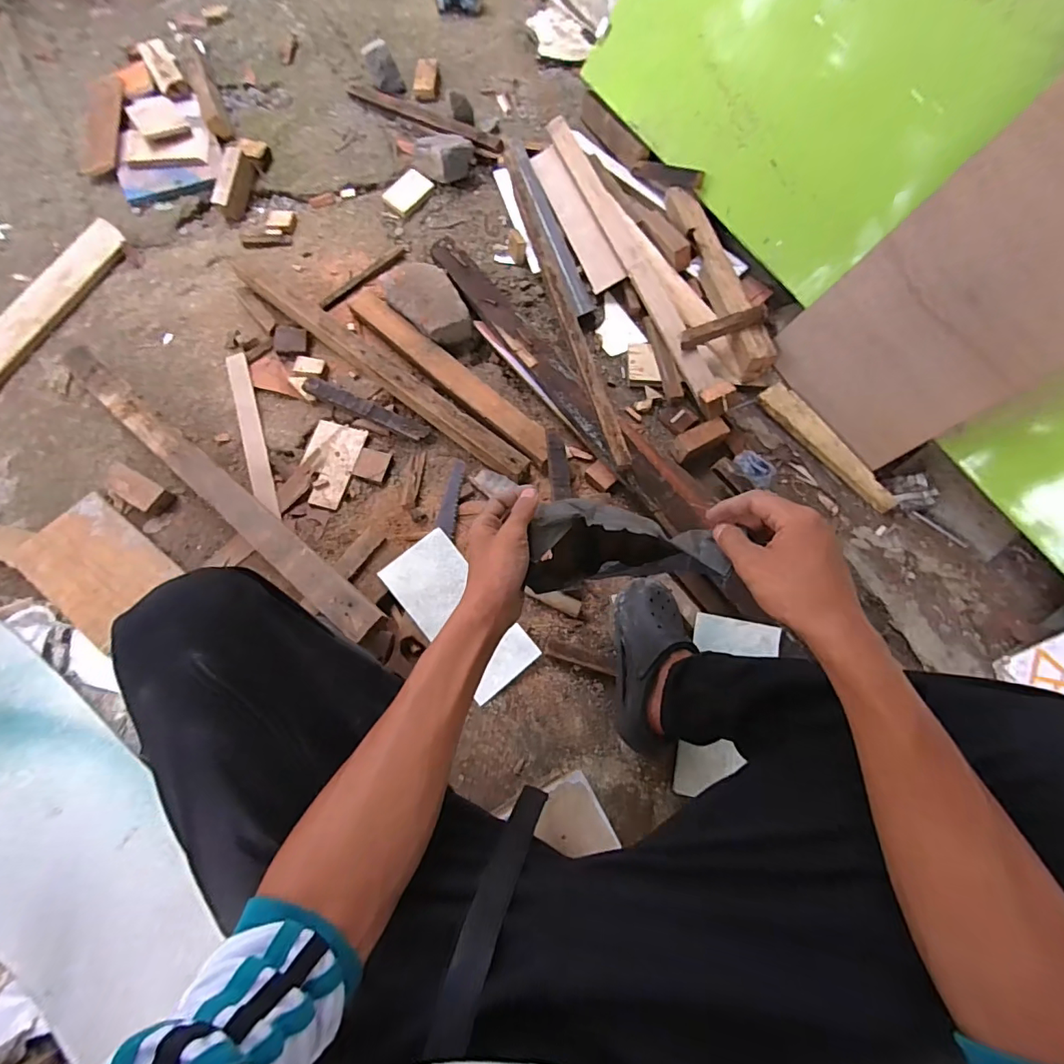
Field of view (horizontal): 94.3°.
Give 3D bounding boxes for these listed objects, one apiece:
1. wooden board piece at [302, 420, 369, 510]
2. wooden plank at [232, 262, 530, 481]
[{"bbox_3d":[-0.405,-0.135,0.984,0.101,0.014,0.177,13,69,4],"label":"wooden board piece"},{"bbox_3d":[-0.327,-0.342,1.009,0.795,0.078,0.045,36,72,12],"label":"wooden plank"}]

